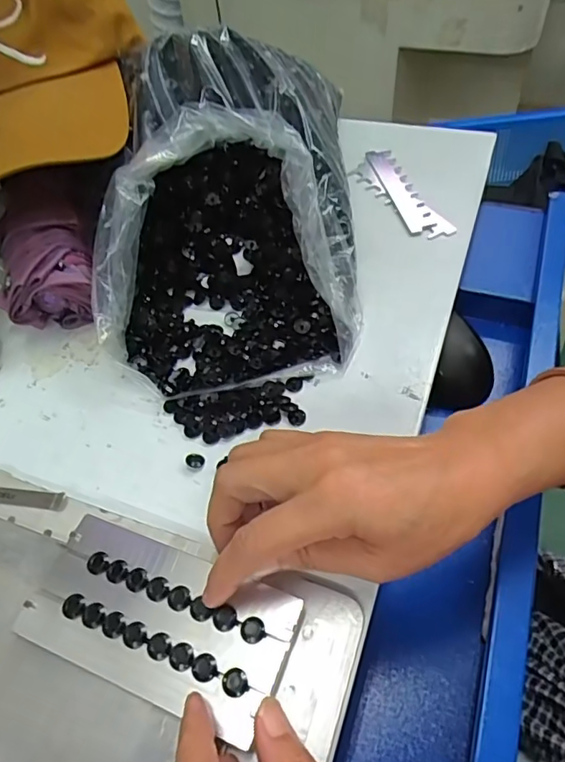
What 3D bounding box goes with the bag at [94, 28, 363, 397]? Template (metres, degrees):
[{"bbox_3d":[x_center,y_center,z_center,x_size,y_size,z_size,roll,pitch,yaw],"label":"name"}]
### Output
[{"bbox_3d":[-0.032,-0.139,0.399,0.169,0.109,0.303,0,52,6],"label":"bag"}]

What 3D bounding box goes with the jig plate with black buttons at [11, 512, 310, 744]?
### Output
[{"bbox_3d":[-0.058,0.109,0.253,0.122,0.004,0.062,15,55,17],"label":"jig plate with black buttons"}]

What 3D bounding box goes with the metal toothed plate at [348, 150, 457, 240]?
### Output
[{"bbox_3d":[0.097,-0.162,0.461,0.035,0.011,0.123,-19,52,-9],"label":"metal toothed plate"}]

